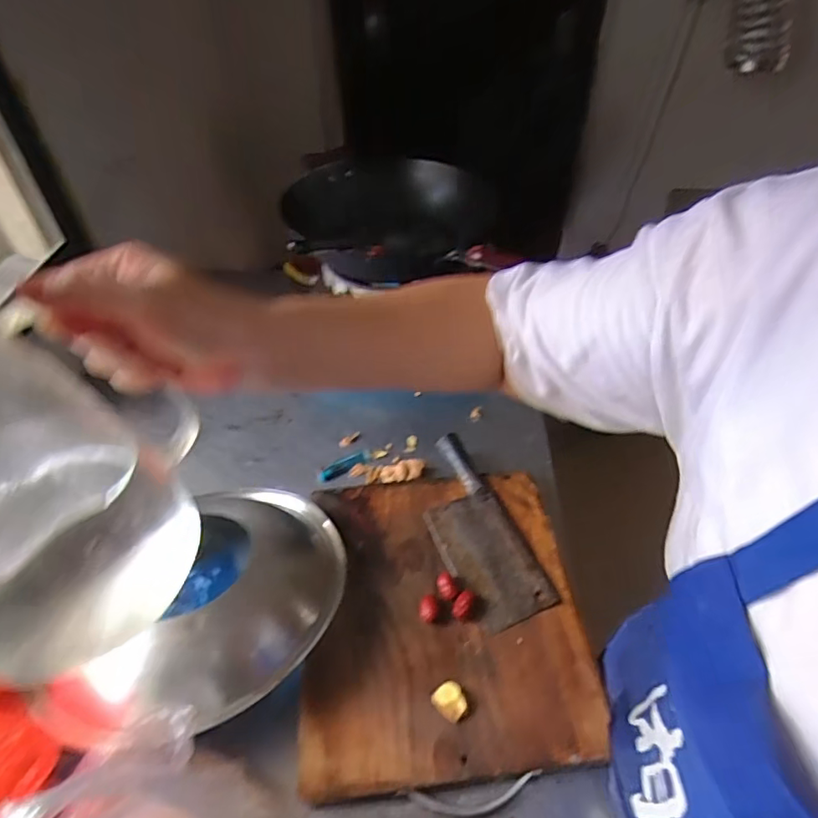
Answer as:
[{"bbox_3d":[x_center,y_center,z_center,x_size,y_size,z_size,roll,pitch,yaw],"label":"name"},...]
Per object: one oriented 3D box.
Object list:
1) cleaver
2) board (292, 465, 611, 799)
[{"bbox_3d":[0.080,0.142,0.686,0.102,0.033,0.265,-15,45,-12],"label":"cleaver"},{"bbox_3d":[0.036,0.230,0.629,0.304,0.034,0.346,-6,44,-2],"label":"board"}]

